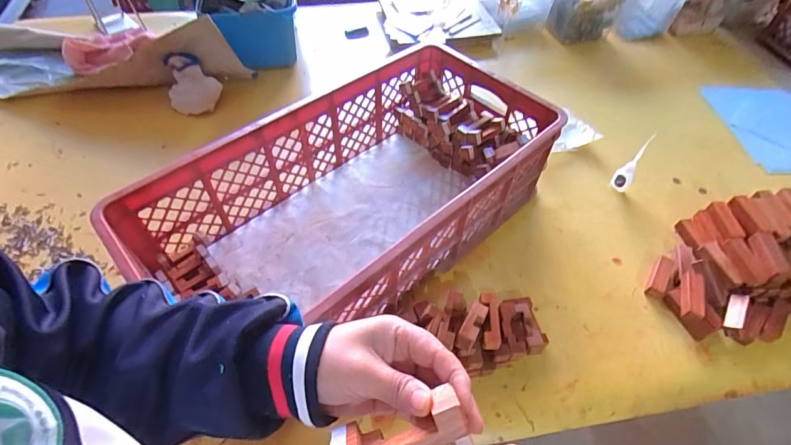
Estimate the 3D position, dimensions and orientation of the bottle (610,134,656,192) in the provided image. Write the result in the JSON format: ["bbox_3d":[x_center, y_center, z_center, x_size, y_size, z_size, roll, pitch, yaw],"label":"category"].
[{"bbox_3d":[0.449,-0.110,0.786,0.032,0.116,0.040,37,60,23],"label":"bottle"}]

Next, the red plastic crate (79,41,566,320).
[{"bbox_3d":[-0.051,-0.046,0.674,0.625,0.176,0.322,-35,62,-25],"label":"red plastic crate"}]

